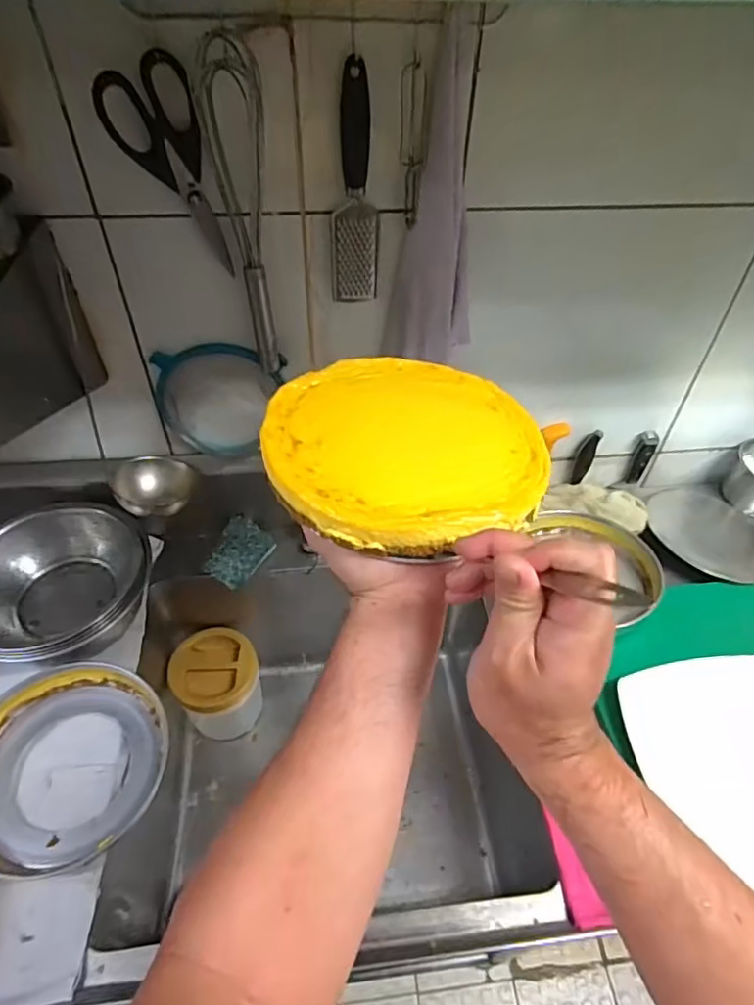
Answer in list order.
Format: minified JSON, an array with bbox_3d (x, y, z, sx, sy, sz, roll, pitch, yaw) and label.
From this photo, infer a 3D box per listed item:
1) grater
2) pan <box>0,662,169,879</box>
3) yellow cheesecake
[{"bbox_3d":[-0.024,-0.333,0.626,0.053,0.235,0.009,-10,48,-11],"label":"grater"},{"bbox_3d":[-0.376,0.308,0.688,0.224,0.041,0.223,1,47,-1],"label":"pan"},{"bbox_3d":[0.022,-0.050,0.430,0.206,0.024,0.209,1,47,-1],"label":"yellow cheesecake"}]

